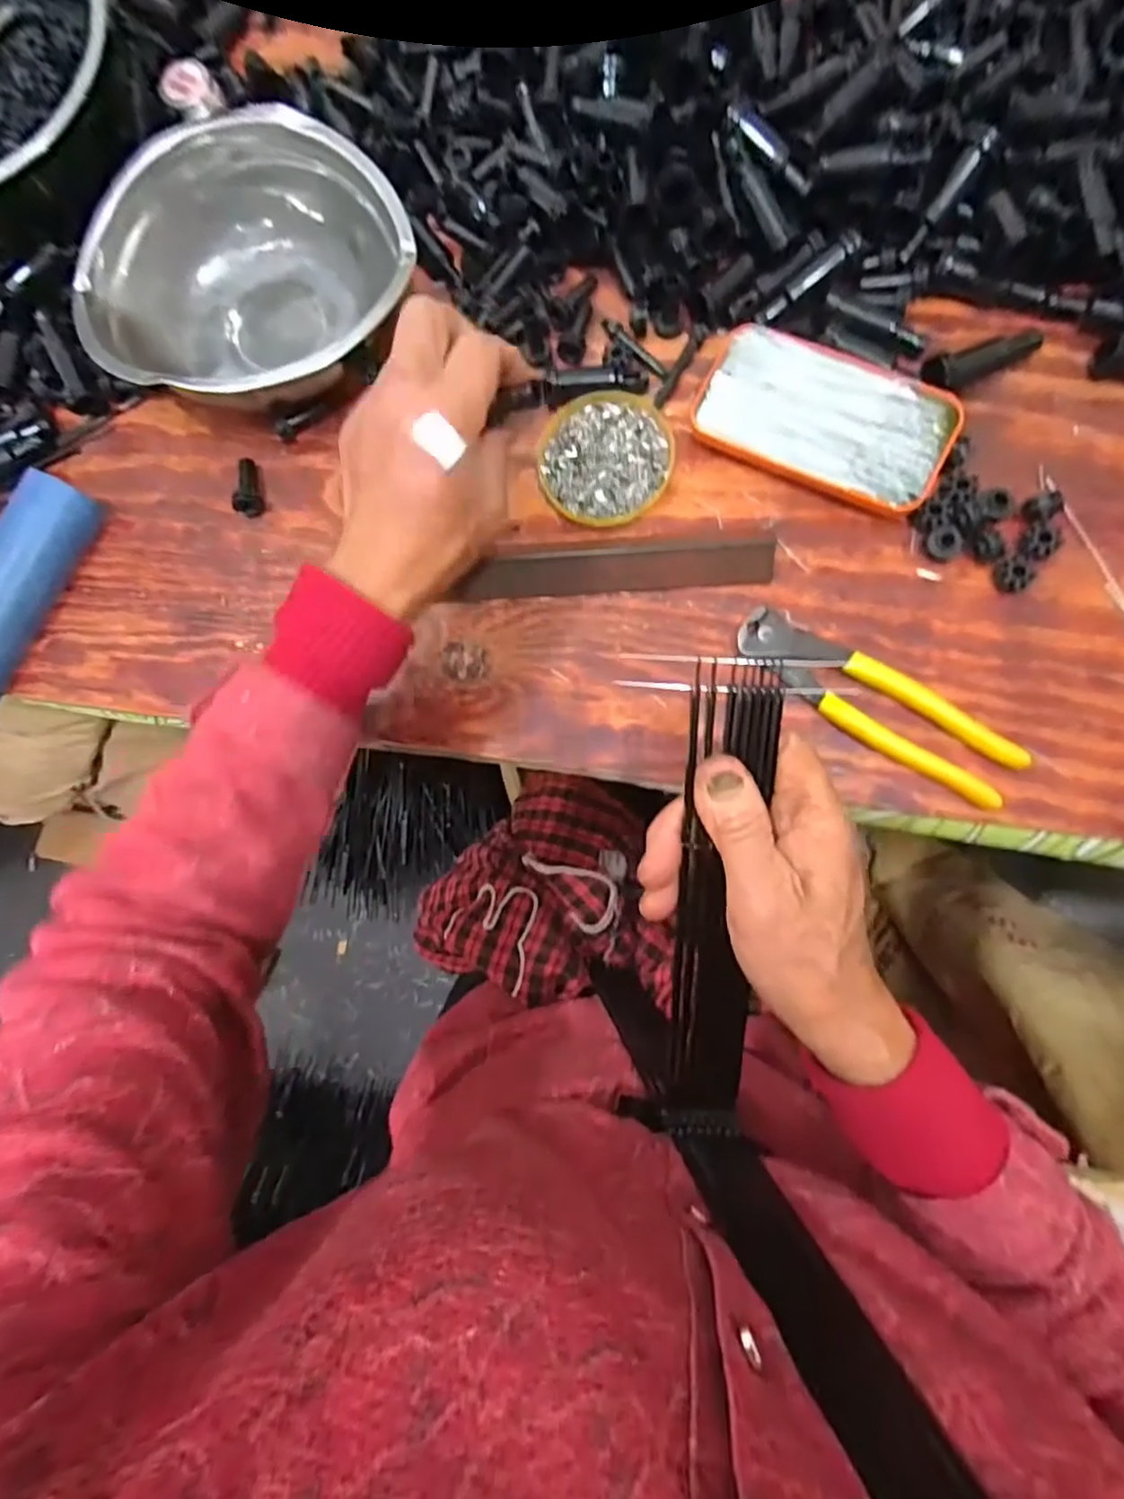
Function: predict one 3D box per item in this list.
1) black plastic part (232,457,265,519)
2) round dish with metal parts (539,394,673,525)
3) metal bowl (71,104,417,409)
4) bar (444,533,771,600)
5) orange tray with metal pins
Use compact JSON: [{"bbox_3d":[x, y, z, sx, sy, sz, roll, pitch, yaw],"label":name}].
[{"bbox_3d":[-0.211,-0.180,0.441,0.015,0.017,0.044,-11,74,6],"label":"black plastic part"},{"bbox_3d":[0.028,-0.184,0.415,0.081,0.010,0.086,-1,82,7],"label":"round dish with metal parts"},{"bbox_3d":[-0.206,-0.302,0.433,0.204,0.080,0.184,-39,80,1],"label":"metal bowl"},{"bbox_3d":[0.030,-0.110,0.401,0.190,0.011,0.026,-2,82,6],"label":"bar"},{"bbox_3d":[0.154,-0.196,0.388,0.141,0.018,0.079,24,86,9],"label":"orange tray with metal pins"}]

